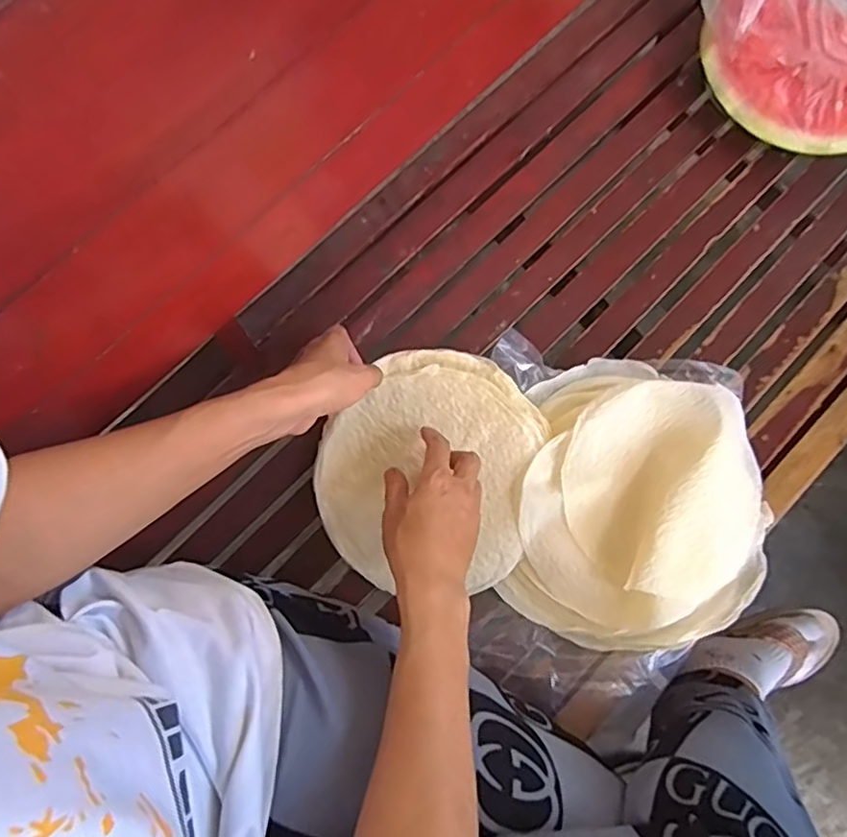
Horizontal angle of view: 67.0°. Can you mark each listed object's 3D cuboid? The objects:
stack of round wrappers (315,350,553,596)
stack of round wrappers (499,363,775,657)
[{"bbox_3d":[0.004,0.042,0.564,0.183,0.026,0.203,14,77,5],"label":"stack of round wrappers"},{"bbox_3d":[0.183,0.071,0.531,0.197,0.044,0.234,11,76,5],"label":"stack of round wrappers"}]

